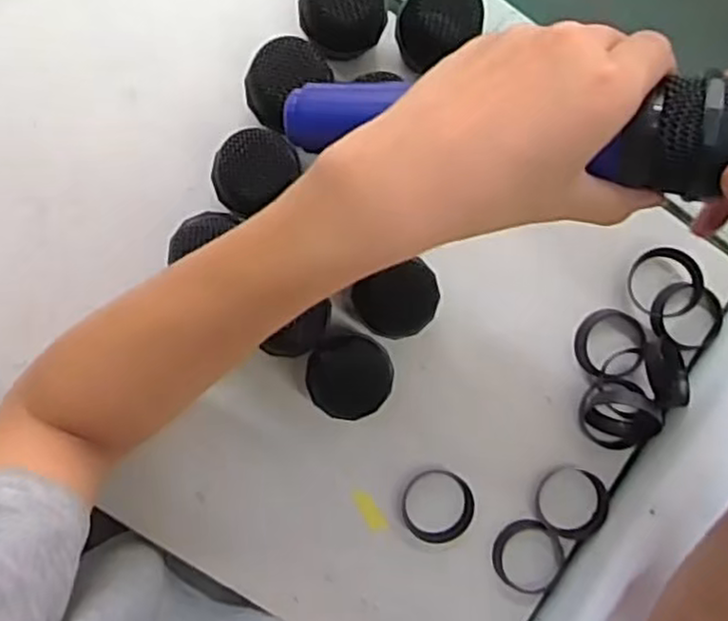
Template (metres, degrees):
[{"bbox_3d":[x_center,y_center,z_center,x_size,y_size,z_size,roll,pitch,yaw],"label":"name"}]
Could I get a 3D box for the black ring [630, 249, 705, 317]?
[{"bbox_3d":[0.188,-0.018,0.441,0.042,0.007,0.044,1,94,10],"label":"black ring"}]

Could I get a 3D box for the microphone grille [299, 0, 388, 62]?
[{"bbox_3d":[-0.012,-0.165,0.400,0.046,0.056,0.046,0,91,-7],"label":"microphone grille"}]

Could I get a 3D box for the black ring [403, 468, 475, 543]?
[{"bbox_3d":[0.046,0.121,0.432,0.045,0.007,0.044,0,91,-7],"label":"black ring"}]

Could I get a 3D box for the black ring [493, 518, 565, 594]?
[{"bbox_3d":[0.103,0.154,0.444,0.043,0.007,0.047,0,91,-7],"label":"black ring"}]

